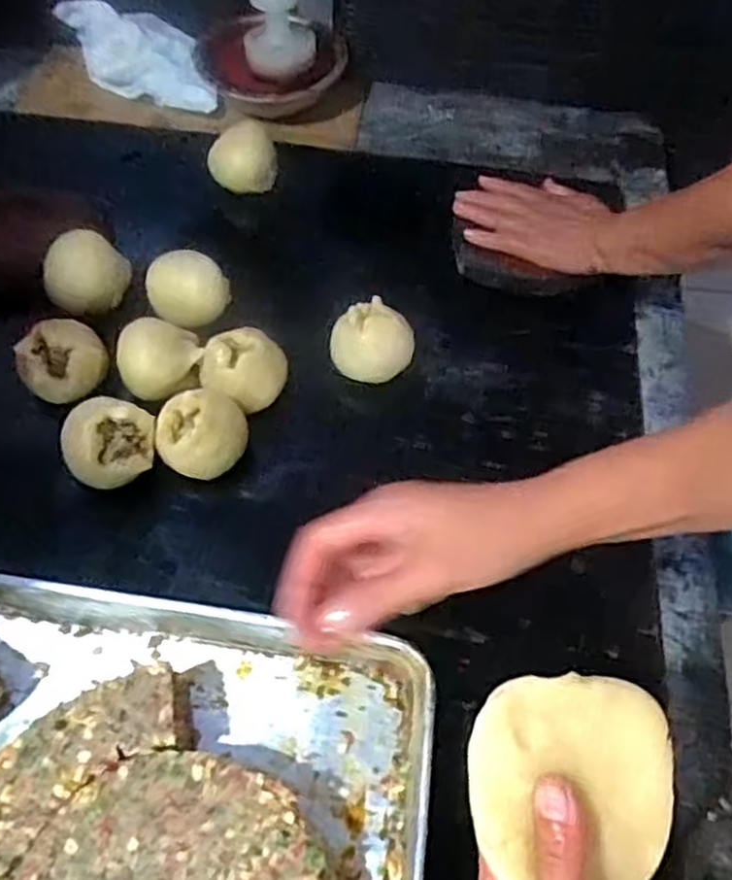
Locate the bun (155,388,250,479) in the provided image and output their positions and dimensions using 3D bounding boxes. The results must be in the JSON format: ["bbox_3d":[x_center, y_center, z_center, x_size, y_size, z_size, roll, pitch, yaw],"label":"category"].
[{"bbox_3d":[-0.138,-0.002,0.614,0.072,0.057,0.059,-6,59,-7],"label":"bun"}]

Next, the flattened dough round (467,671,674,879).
[{"bbox_3d":[0.093,0.157,0.331,0.096,0.016,0.093,3,76,-11],"label":"flattened dough round"}]

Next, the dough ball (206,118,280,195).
[{"bbox_3d":[-0.135,-0.311,0.792,0.074,0.055,0.059,-10,59,-9],"label":"dough ball"}]

